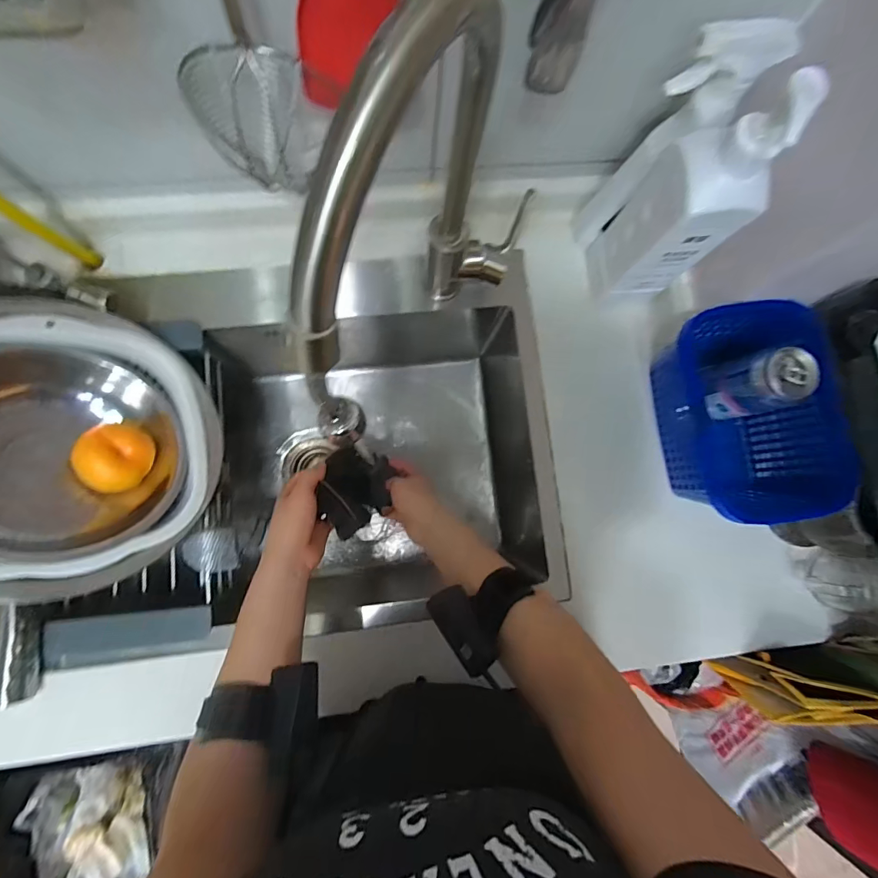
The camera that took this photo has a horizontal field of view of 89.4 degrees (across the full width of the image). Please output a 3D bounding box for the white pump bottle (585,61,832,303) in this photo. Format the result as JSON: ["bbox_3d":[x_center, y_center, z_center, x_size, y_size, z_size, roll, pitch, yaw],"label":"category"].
[{"bbox_3d":[0.247,-0.229,0.443,0.080,0.276,0.082,-6,84,-6],"label":"white pump bottle"}]

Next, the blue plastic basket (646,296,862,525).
[{"bbox_3d":[0.350,-0.026,0.514,0.123,0.128,0.229,-8,84,-6],"label":"blue plastic basket"}]

